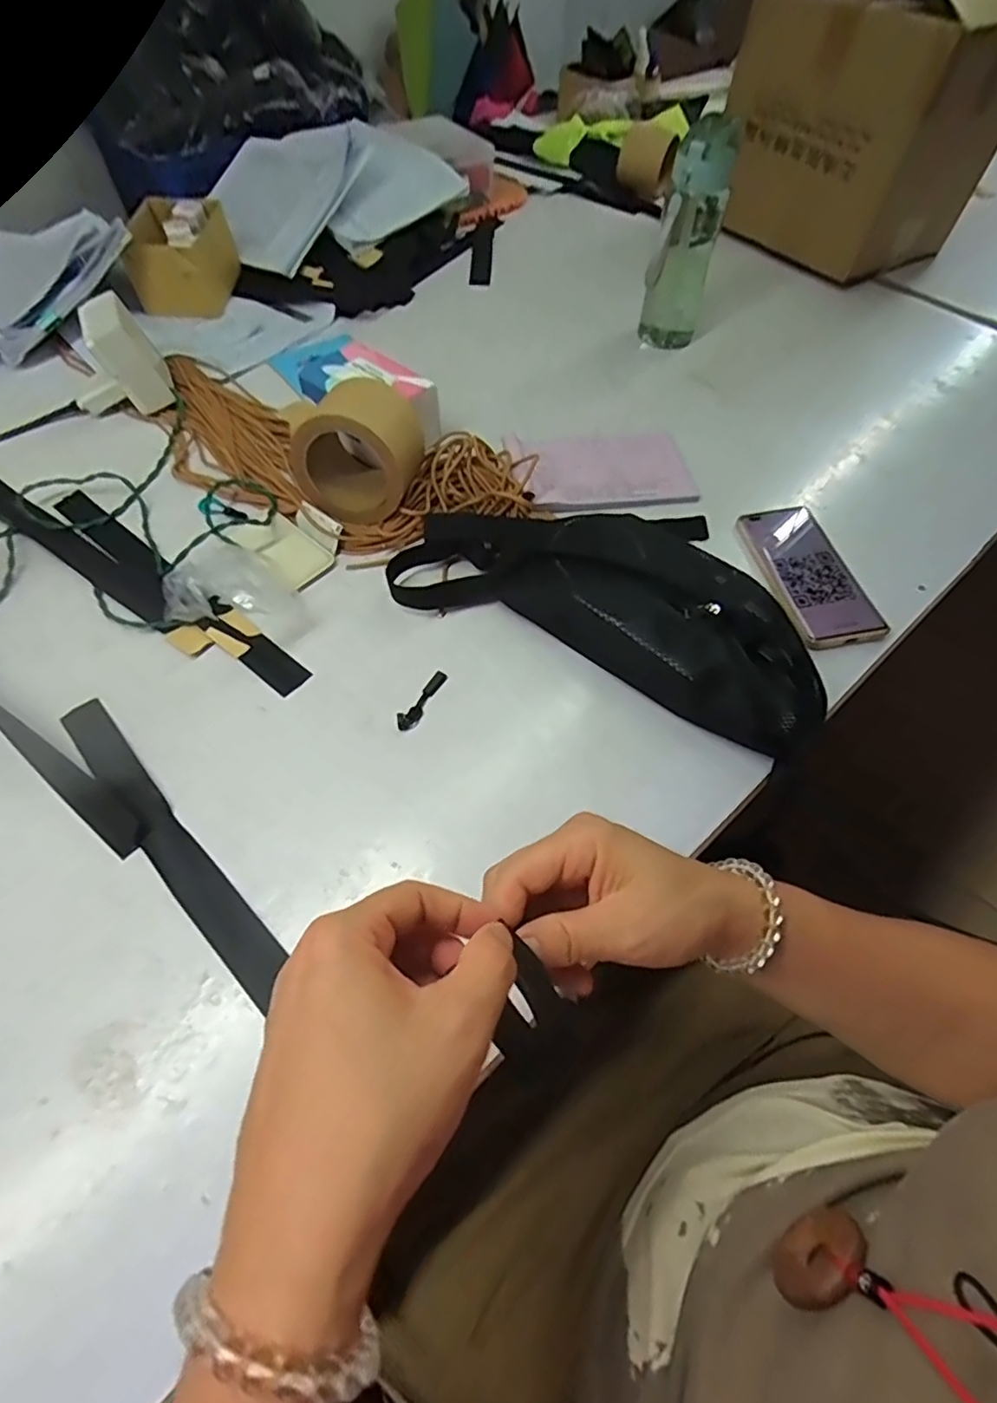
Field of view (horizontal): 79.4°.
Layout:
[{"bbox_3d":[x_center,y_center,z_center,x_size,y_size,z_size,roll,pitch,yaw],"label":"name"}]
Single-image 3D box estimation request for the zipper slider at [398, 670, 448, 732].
[{"bbox_3d":[-0.062,-0.001,0.488,0.014,0.007,0.061,26,60,14],"label":"zipper slider"}]

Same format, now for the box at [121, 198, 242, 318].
[{"bbox_3d":[-0.419,-0.590,0.798,0.113,0.080,0.137,-2,58,-4],"label":"box"}]

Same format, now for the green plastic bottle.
[{"bbox_3d":[0.224,-0.542,0.718,0.071,0.231,0.070,17,59,8],"label":"green plastic bottle"}]

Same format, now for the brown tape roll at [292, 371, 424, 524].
[{"bbox_3d":[-0.127,-0.231,0.565,0.101,0.105,0.090,13,58,6],"label":"brown tape roll"}]

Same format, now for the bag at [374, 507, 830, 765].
[{"bbox_3d":[0.107,-0.113,0.527,0.370,0.077,0.205,24,60,13],"label":"bag"}]

